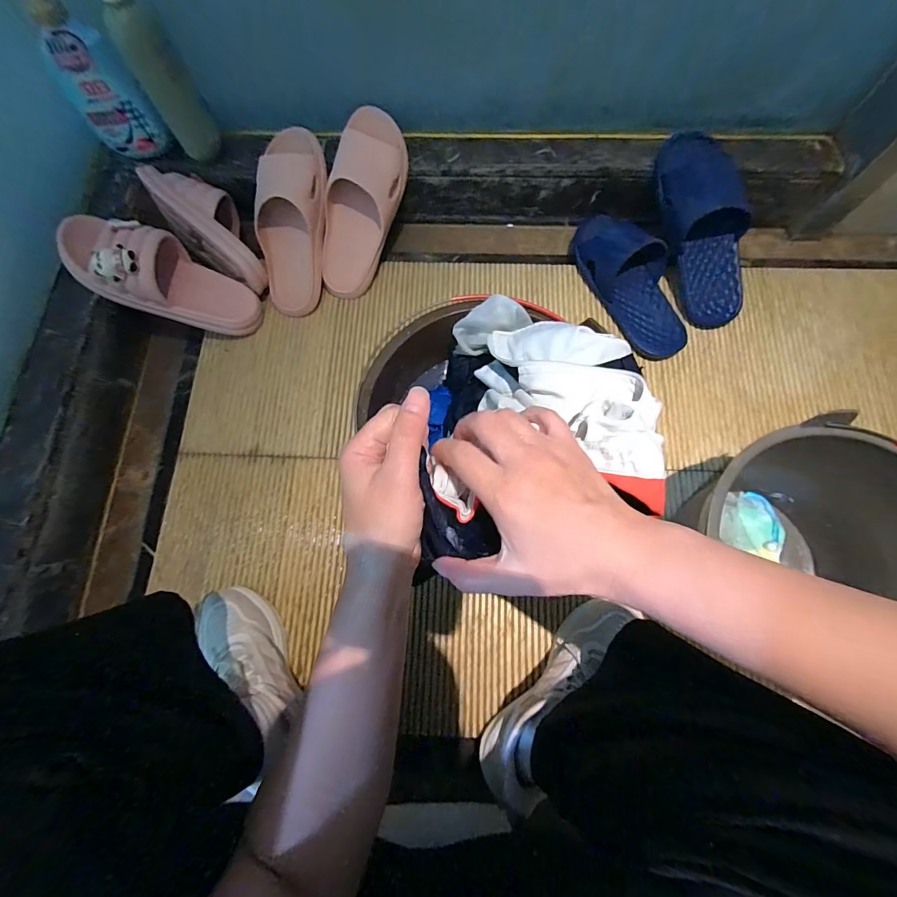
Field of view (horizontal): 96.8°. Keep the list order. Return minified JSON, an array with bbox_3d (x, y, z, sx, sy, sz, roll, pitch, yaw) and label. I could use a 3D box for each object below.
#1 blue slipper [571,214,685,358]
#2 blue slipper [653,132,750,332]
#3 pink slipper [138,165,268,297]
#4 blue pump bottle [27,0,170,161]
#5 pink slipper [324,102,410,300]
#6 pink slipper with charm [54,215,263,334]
[{"bbox_3d":[0.289,-0.266,0.620,0.104,0.064,0.260,-25,76,-5],"label":"blue slipper"},{"bbox_3d":[0.387,-0.322,0.587,0.108,0.079,0.274,-24,107,-5],"label":"blue slipper"},{"bbox_3d":[-0.365,-0.347,0.624,0.233,0.094,0.097,46,80,-8],"label":"pink slipper"},{"bbox_3d":[-0.479,-0.502,0.525,0.082,0.199,0.061,-41,78,-9],"label":"blue pump bottle"},{"bbox_3d":[-0.132,-0.365,0.608,0.094,0.064,0.258,22,111,7],"label":"pink slipper"},{"bbox_3d":[-0.397,-0.238,0.569,0.242,0.076,0.097,19,71,-37],"label":"pink slipper with charm"}]

